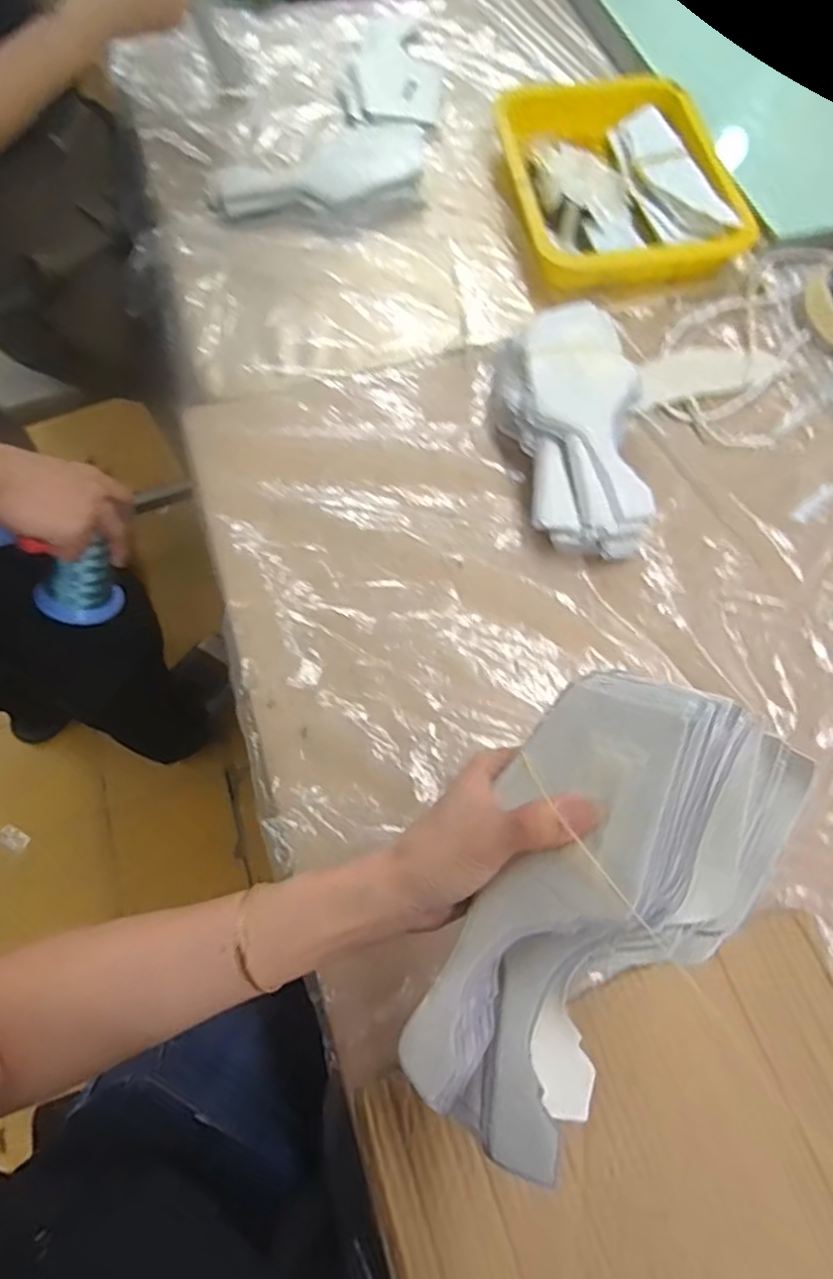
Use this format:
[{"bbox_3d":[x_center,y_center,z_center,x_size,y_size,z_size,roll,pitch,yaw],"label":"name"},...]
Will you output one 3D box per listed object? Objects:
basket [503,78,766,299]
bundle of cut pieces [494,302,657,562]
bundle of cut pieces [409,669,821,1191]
[{"bbox_3d":[0.188,-0.429,0.640,0.198,0.037,0.228,-5,68,-4],"label":"basket"},{"bbox_3d":[0.120,-0.162,0.528,0.105,0.053,0.200,3,68,-1],"label":"bundle of cut pieces"},{"bbox_3d":[0.072,0.116,0.293,0.105,0.062,0.205,29,98,10],"label":"bundle of cut pieces"}]

